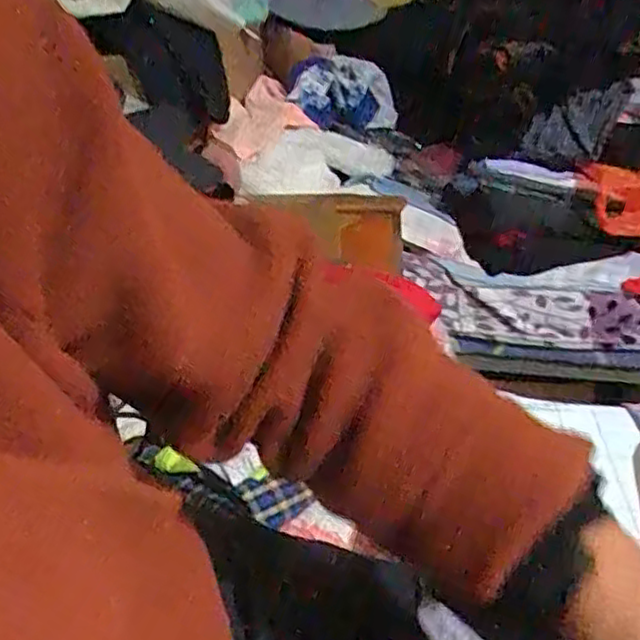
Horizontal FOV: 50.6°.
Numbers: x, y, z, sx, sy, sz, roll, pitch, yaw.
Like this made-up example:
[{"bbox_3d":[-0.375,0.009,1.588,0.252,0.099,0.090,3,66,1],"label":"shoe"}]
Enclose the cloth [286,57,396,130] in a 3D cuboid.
[{"bbox_3d":[0.052,-0.484,1.466,0.233,0.157,0.176,-4,23,1],"label":"cloth"}]

